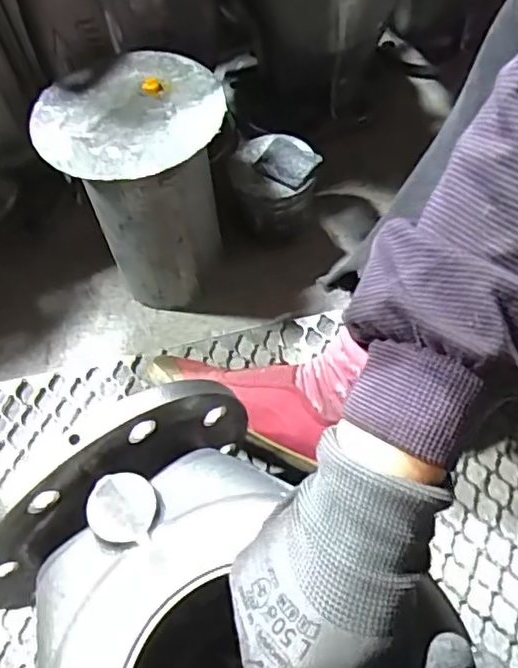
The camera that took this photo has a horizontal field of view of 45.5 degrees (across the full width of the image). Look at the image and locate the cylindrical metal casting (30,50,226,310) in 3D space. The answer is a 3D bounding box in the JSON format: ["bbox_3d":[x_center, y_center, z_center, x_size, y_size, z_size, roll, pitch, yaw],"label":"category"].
[{"bbox_3d":[-0.099,-0.122,0.585,0.142,0.223,0.132,-2,59,3],"label":"cylindrical metal casting"}]

